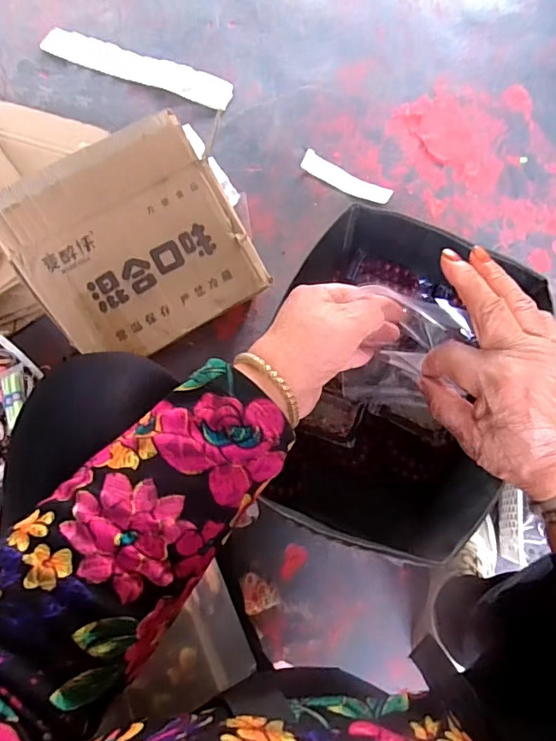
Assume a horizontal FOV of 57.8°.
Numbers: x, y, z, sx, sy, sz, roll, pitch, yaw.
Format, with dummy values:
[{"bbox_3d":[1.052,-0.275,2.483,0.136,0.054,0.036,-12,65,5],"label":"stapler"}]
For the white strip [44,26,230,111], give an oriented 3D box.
[{"bbox_3d":[-0.270,-0.582,0.970,0.377,0.010,0.068,20,74,4],"label":"white strip"}]

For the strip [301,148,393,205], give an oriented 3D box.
[{"bbox_3d":[0.121,-0.344,0.913,0.170,0.014,0.046,30,75,7],"label":"strip"}]

